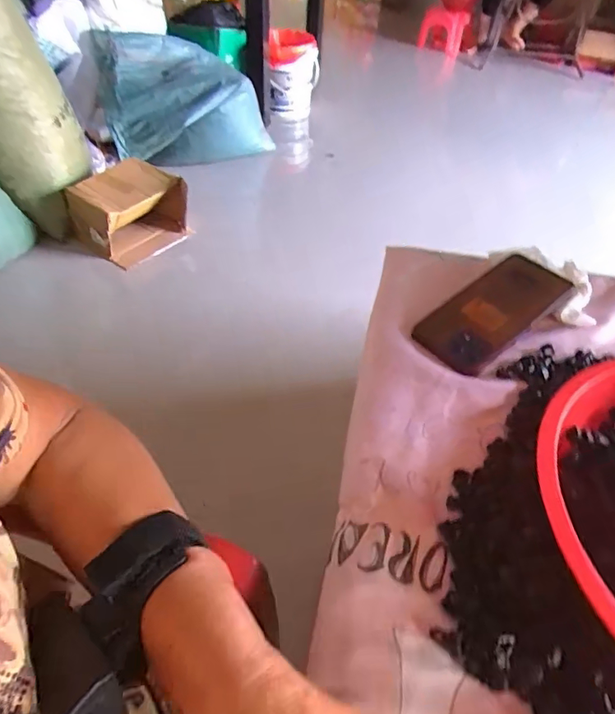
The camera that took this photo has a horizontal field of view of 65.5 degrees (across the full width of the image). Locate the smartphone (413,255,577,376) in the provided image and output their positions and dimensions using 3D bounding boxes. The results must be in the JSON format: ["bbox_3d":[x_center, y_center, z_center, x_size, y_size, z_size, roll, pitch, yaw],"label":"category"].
[{"bbox_3d":[0.177,-0.045,0.455,0.159,0.009,0.071,-35,59,-21],"label":"smartphone"}]

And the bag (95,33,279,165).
[{"bbox_3d":[-0.290,-0.610,1.165,0.316,0.286,0.228,26,51,20],"label":"bag"}]

